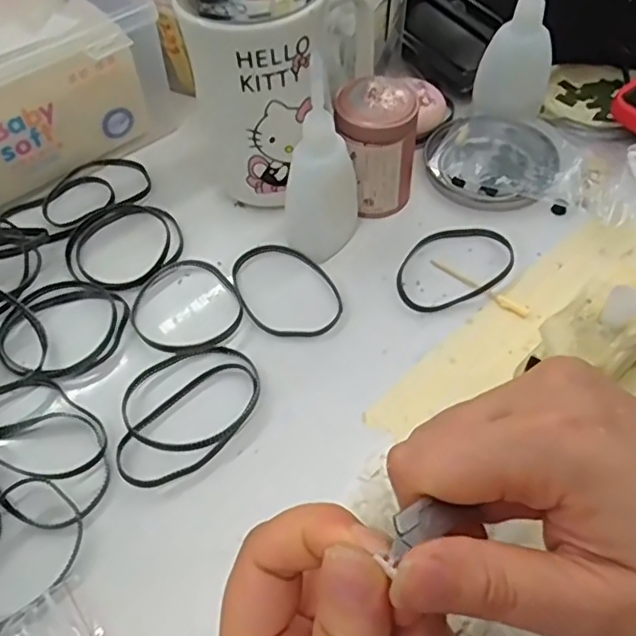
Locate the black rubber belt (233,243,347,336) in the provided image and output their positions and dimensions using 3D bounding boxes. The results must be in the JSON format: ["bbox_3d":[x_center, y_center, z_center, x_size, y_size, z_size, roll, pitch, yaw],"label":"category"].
[{"bbox_3d":[-0.018,-0.015,0.334,0.048,0.004,0.068,-29,58,-18],"label":"black rubber belt"}]

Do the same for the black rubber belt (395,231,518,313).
[{"bbox_3d":[0.072,-0.029,0.341,0.071,0.005,0.047,-23,57,-15],"label":"black rubber belt"}]

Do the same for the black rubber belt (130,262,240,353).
[{"bbox_3d":[-0.070,-0.006,0.328,0.056,0.007,0.063,-28,58,-18],"label":"black rubber belt"}]

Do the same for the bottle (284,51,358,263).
[{"bbox_3d":[0.002,-0.074,0.316,0.037,0.102,0.033,3,54,4],"label":"bottle"}]

